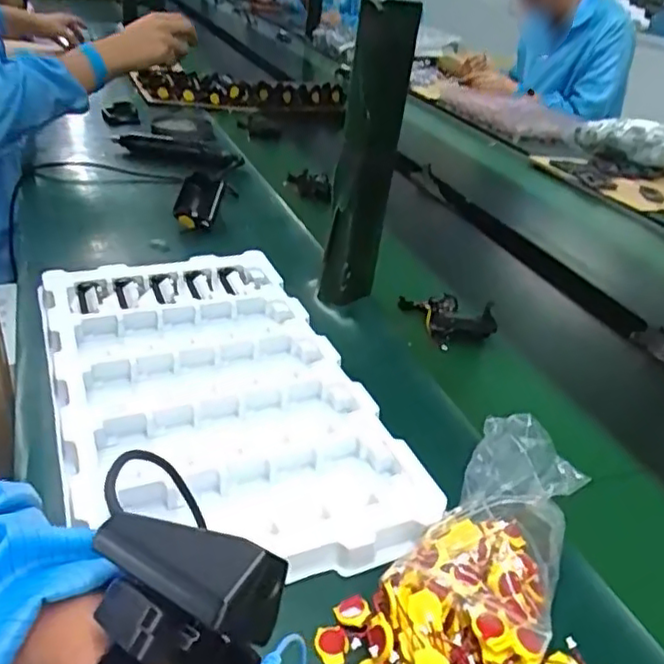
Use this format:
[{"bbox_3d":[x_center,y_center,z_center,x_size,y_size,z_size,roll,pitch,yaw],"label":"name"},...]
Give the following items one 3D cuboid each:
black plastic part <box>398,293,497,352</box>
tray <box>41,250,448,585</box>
[{"bbox_3d":[0.128,-0.020,0.702,0.069,0.034,0.096,-10,36,-26],"label":"black plastic part"},{"bbox_3d":[-0.111,0.043,0.558,0.239,0.031,0.430,-9,35,-24],"label":"tray"}]

